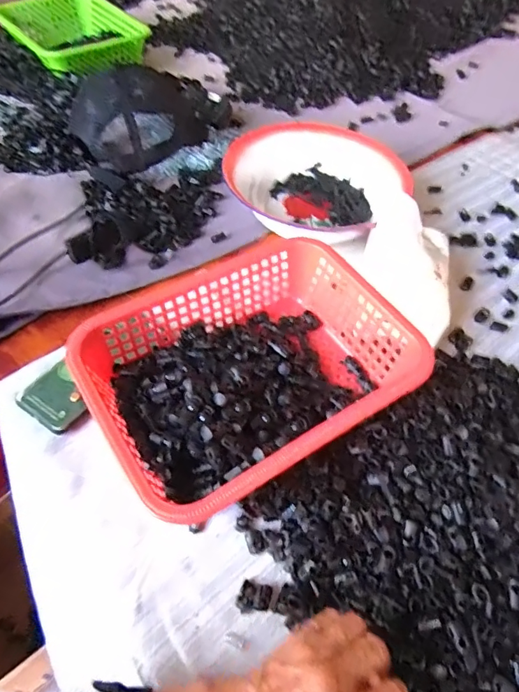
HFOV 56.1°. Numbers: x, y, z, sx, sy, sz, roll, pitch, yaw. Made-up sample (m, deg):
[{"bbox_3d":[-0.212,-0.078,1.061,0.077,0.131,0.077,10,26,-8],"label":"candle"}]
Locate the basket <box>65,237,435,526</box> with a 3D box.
[{"bbox_3d":[-0.006,0.026,0.483,0.294,0.076,0.216,-27,59,-20],"label":"basket"}]

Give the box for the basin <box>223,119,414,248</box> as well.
[{"bbox_3d":[0.091,-0.249,0.718,0.236,0.069,0.233,1,53,-1],"label":"basin"}]

